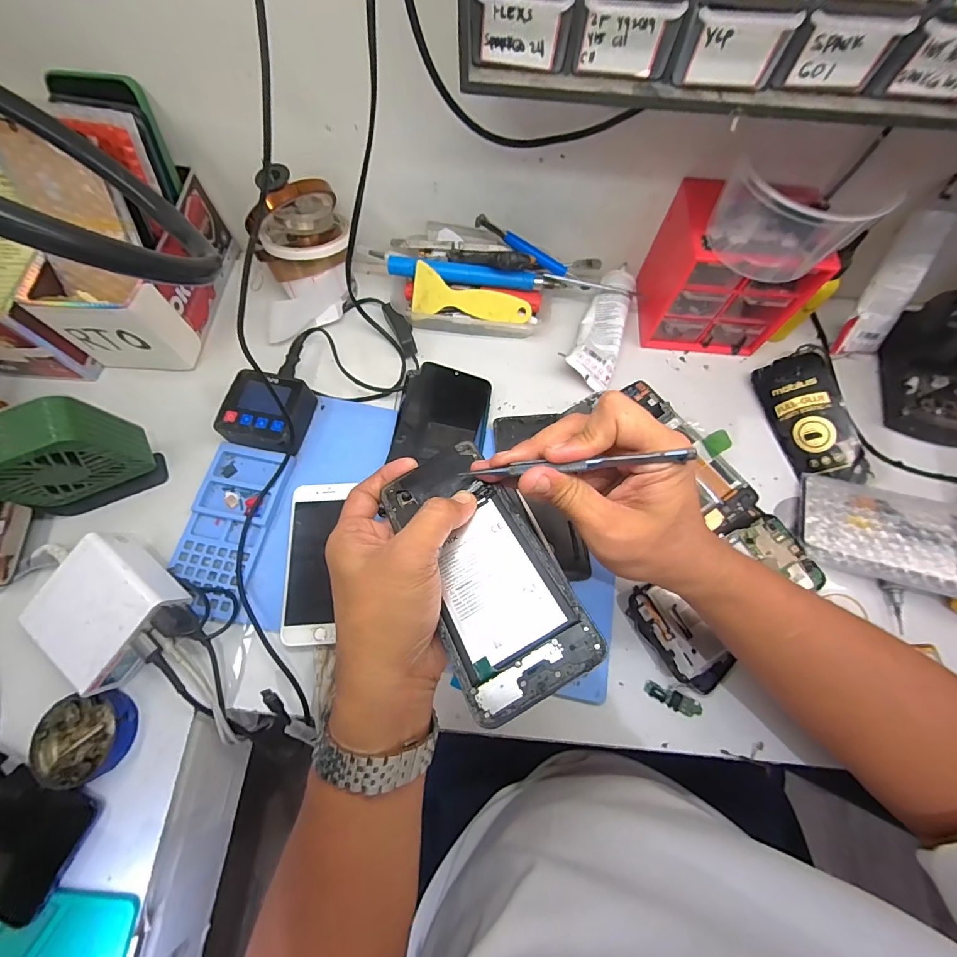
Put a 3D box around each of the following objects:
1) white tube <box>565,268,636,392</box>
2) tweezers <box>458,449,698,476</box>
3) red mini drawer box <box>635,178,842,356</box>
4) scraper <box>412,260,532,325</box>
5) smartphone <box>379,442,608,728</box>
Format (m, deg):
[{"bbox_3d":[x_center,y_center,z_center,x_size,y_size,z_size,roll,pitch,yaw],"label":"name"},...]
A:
[{"bbox_3d":[0.135,-0.163,0.446,0.048,0.033,0.141,19,71,6],"label":"white tube"},{"bbox_3d":[0.049,-0.007,0.237,0.125,0.007,0.007,-4,68,24],"label":"tweezers"},{"bbox_3d":[0.247,-0.206,0.419,0.128,0.117,0.100,5,70,1],"label":"red mini drawer box"},{"bbox_3d":[-0.006,-0.193,0.435,0.124,0.005,0.046,7,113,0],"label":"scraper"},{"bbox_3d":[-0.001,0.047,0.245,0.076,0.006,0.160,-31,56,-3],"label":"smartphone"}]

